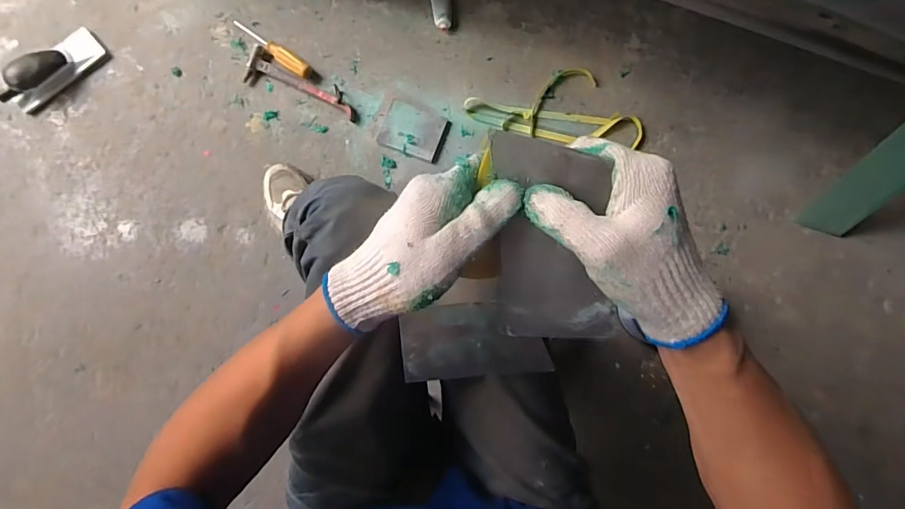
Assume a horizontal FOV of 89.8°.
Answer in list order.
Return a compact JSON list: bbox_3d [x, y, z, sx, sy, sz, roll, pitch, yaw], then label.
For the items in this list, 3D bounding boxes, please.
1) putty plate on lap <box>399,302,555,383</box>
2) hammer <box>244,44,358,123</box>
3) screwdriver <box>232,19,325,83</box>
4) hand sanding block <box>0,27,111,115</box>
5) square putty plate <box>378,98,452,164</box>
[{"bbox_3d":[0.021,0.083,0.440,0.138,0.004,0.071,-5,95,1],"label":"putty plate on lap"},{"bbox_3d":[-0.300,-0.331,0.907,0.239,0.022,0.071,26,84,2],"label":"hammer"},{"bbox_3d":[-0.356,-0.405,0.907,0.214,0.023,0.034,33,84,3],"label":"screwdriver"},{"bbox_3d":[-0.780,-0.360,0.884,0.075,0.057,0.198,42,85,3],"label":"hand sanding block"},{"bbox_3d":[-0.077,-0.247,0.911,0.126,0.010,0.099,21,84,1],"label":"square putty plate"}]

